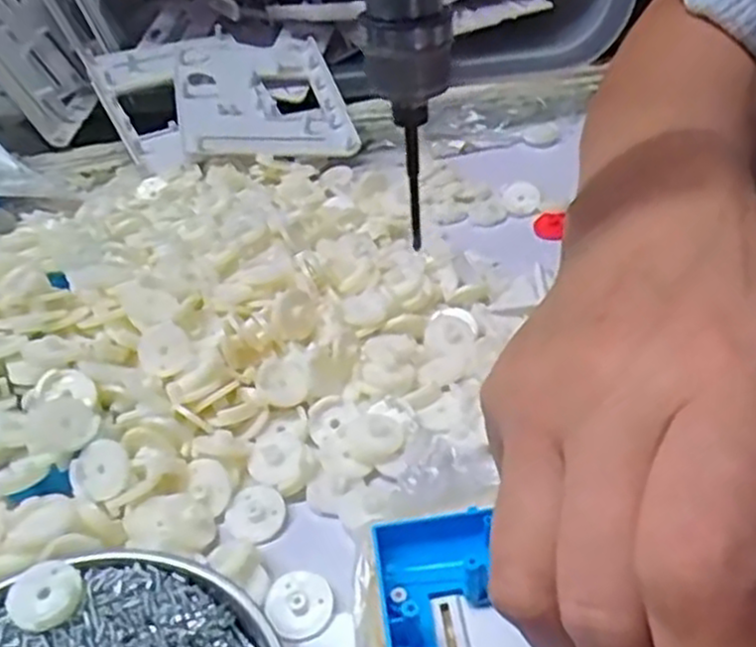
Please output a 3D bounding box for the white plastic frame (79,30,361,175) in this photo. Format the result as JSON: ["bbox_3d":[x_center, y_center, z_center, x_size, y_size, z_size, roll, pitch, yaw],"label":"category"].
[{"bbox_3d":[-0.110,-0.165,0.577,0.171,0.047,0.165,-18,38,-16],"label":"white plastic frame"}]

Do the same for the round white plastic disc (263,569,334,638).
[{"bbox_3d":[-0.027,0.096,0.271,0.023,0.006,0.022,-4,36,3],"label":"round white plastic disc"}]

